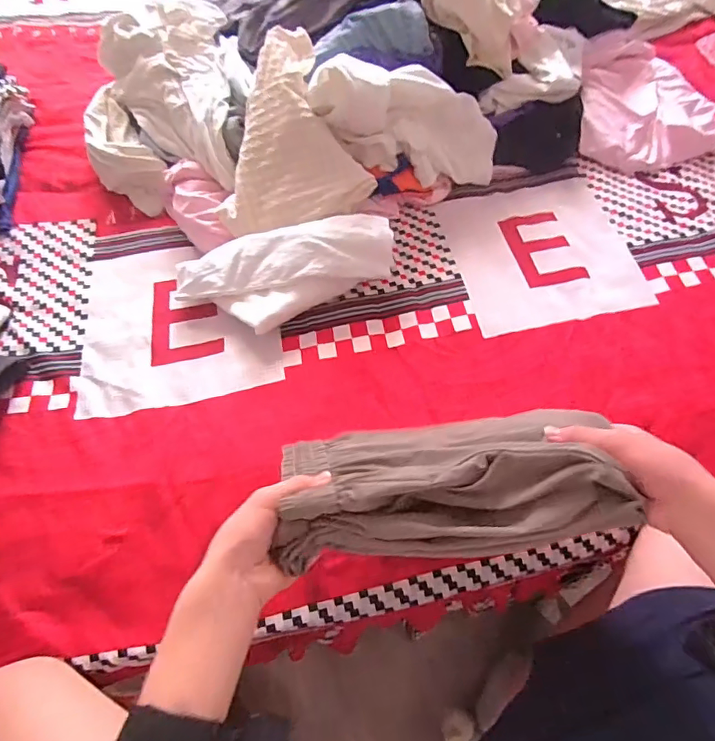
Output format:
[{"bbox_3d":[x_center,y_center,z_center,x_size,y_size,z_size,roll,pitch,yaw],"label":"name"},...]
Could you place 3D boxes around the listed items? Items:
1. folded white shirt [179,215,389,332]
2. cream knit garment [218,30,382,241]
[{"bbox_3d":[-0.101,-0.147,0.748,0.323,0.083,0.150,-19,63,-9],"label":"folded white shirt"},{"bbox_3d":[-0.129,-0.381,0.782,0.240,0.126,0.304,-18,62,-8],"label":"cream knit garment"}]

